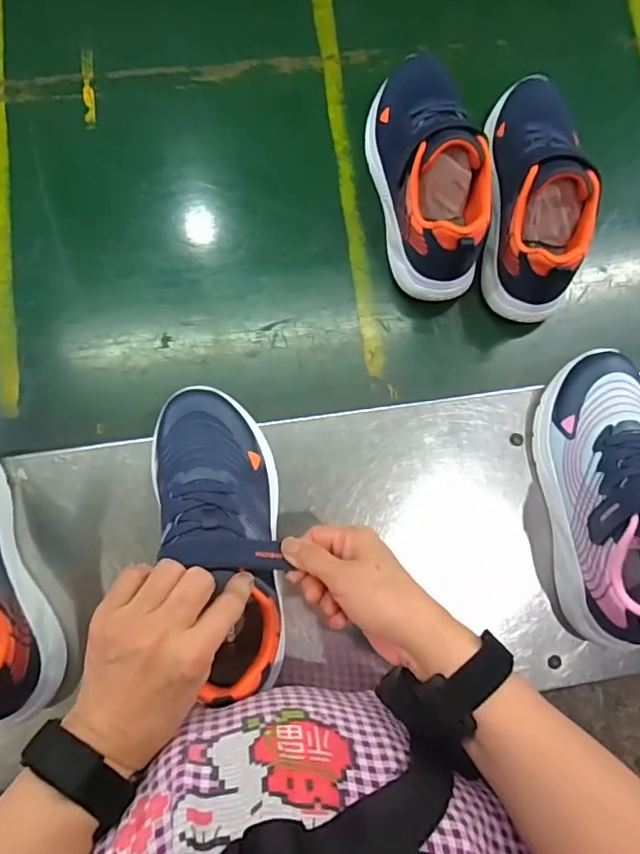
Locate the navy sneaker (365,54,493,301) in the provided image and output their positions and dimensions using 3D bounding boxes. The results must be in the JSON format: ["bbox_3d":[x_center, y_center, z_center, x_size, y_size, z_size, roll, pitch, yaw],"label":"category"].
[{"bbox_3d":[0.104,-0.245,0.517,0.090,0.099,0.241,-11,85,-2],"label":"navy sneaker"}]

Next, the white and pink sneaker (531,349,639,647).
[{"bbox_3d":[0.245,0.055,0.450,0.088,0.111,0.233,-7,85,-2],"label":"white and pink sneaker"}]

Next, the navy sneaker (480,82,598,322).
[{"bbox_3d":[0.204,-0.228,0.520,0.083,0.100,0.248,1,85,-1],"label":"navy sneaker"}]

